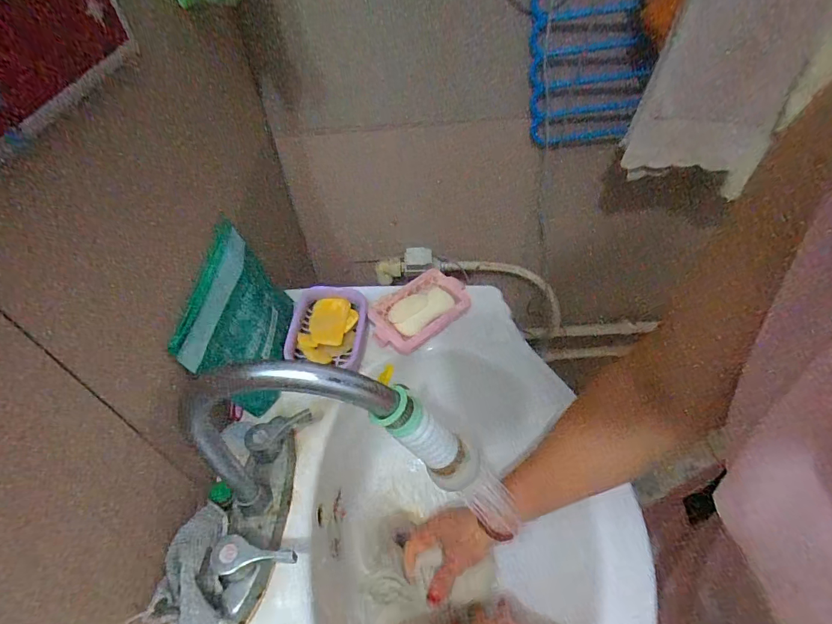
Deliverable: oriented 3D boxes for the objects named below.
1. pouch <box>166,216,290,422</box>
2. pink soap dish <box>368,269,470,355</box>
[{"bbox_3d":[-0.193,0.003,0.479,0.020,0.136,0.180,-11,50,21],"label":"pouch"},{"bbox_3d":[0.006,-0.003,0.584,0.144,0.028,0.084,-36,55,-26],"label":"pink soap dish"}]

